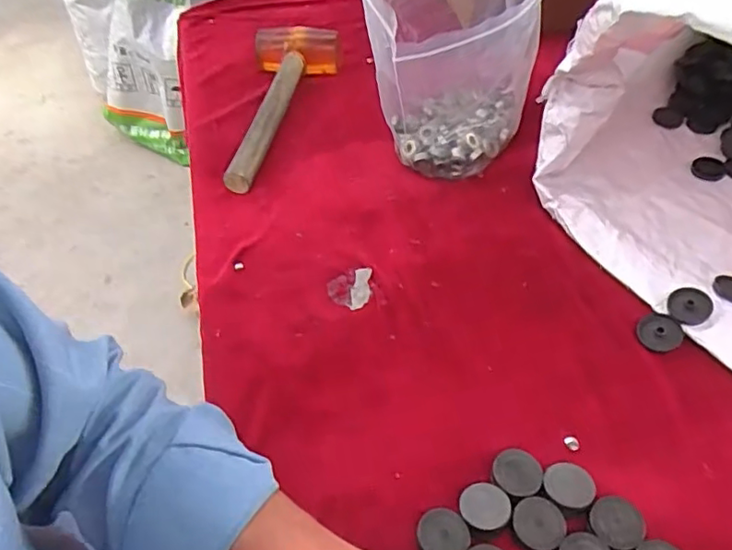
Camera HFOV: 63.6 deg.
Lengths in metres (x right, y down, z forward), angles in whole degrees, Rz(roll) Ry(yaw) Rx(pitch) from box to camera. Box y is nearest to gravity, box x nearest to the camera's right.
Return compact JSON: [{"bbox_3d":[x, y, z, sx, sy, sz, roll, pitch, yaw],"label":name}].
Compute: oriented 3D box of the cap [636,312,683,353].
[{"bbox_3d":[0.240,0.047,0.483,0.035,0.004,0.033,-5,62,9],"label":"cap"}]

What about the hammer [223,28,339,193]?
[{"bbox_3d":[-0.094,-0.203,0.690,0.108,0.048,0.269,2,49,3],"label":"hammer"}]

